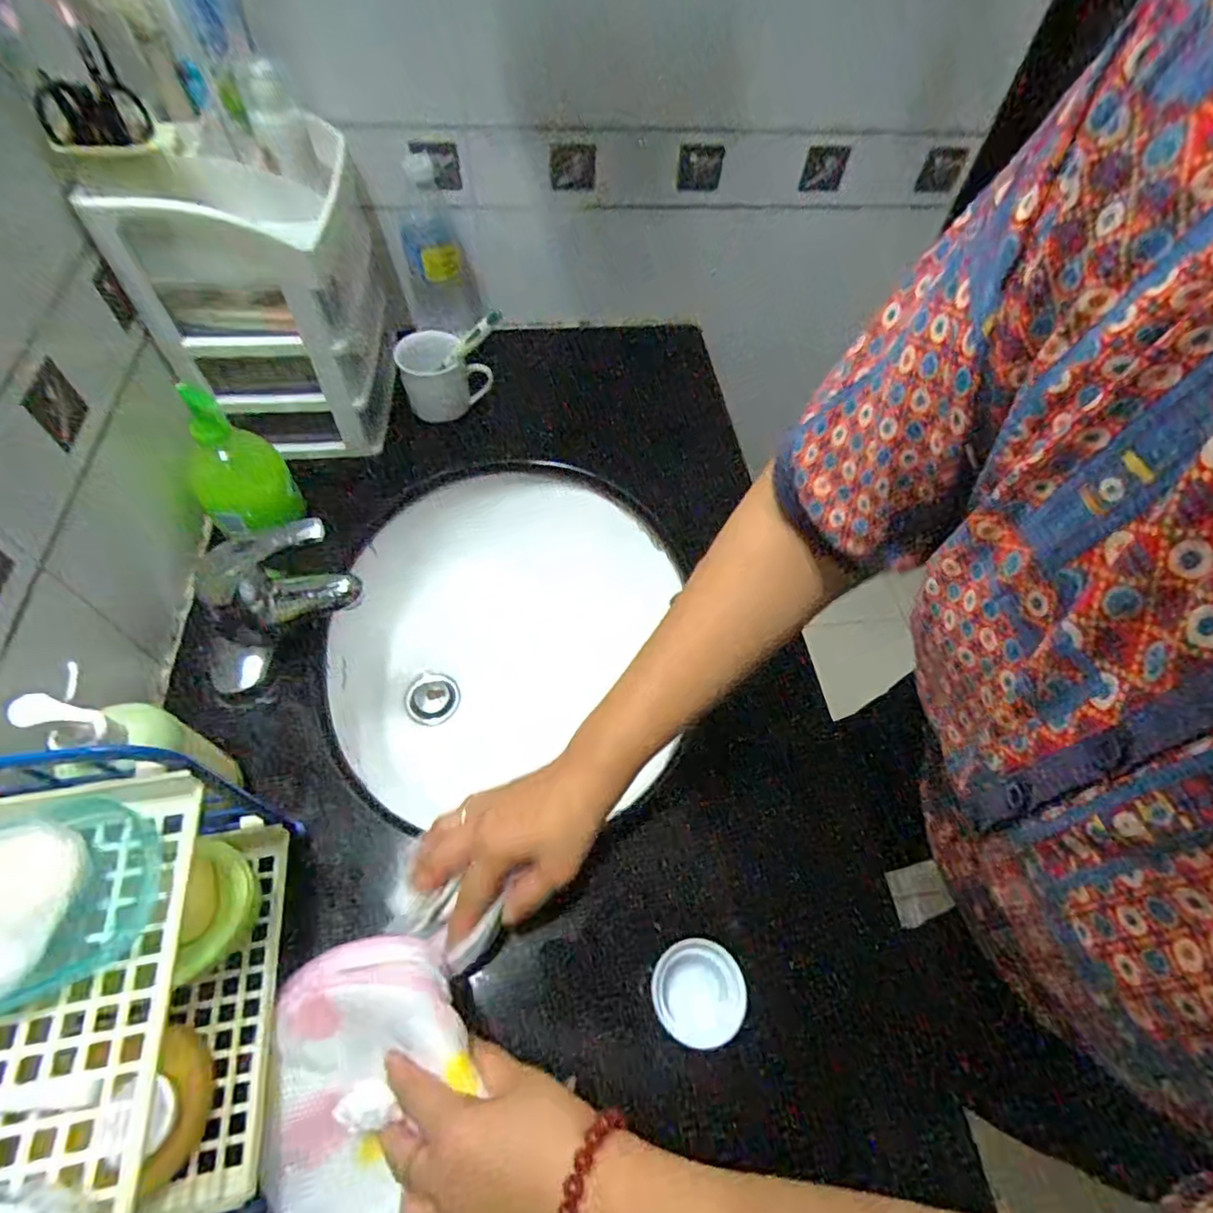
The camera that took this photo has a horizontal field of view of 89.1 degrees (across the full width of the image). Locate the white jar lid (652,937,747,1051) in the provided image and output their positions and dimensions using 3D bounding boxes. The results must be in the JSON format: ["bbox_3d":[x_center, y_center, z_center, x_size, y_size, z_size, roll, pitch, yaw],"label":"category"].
[{"bbox_3d":[0.061,0.256,0.410,0.060,0.017,0.059,2,57,-2],"label":"white jar lid"}]

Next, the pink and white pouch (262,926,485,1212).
[{"bbox_3d":[-0.142,0.293,0.362,0.123,0.058,0.165,-9,58,-9],"label":"pink and white pouch"}]

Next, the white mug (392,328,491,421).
[{"bbox_3d":[-0.194,-0.275,0.732,0.096,0.090,0.064,-21,61,-16],"label":"white mug"}]

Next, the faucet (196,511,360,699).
[{"bbox_3d":[-0.285,-0.001,0.519,0.140,0.122,0.054,-33,65,-22],"label":"faucet"}]

